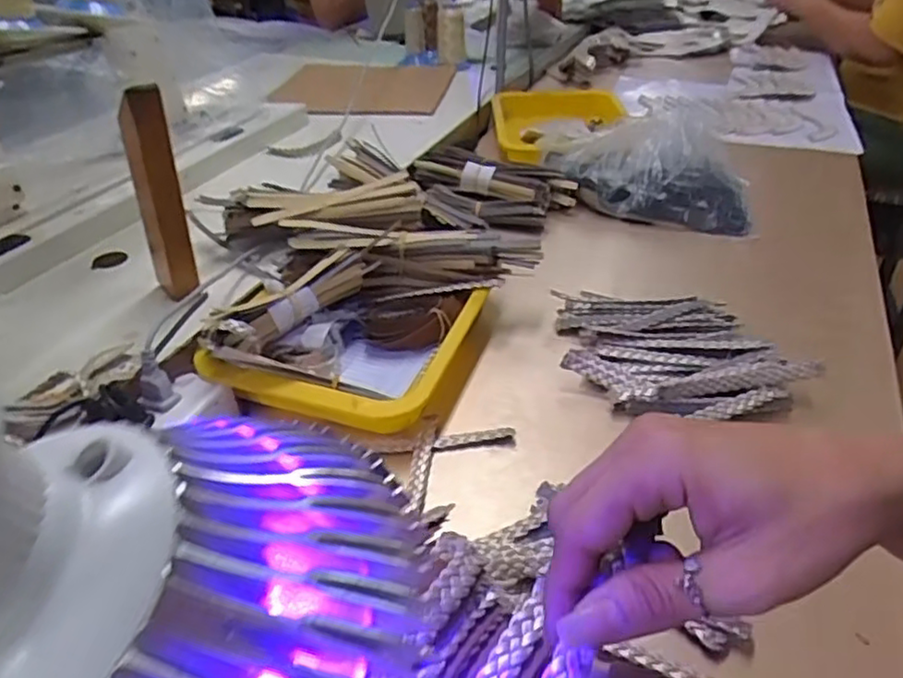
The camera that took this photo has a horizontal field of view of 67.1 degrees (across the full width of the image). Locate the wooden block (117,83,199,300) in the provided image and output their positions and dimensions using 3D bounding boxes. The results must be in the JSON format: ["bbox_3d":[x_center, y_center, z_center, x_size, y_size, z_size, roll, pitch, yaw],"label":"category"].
[{"bbox_3d":[-0.251,-0.121,0.585,0.032,0.195,0.056,-17,42,-24],"label":"wooden block"}]

